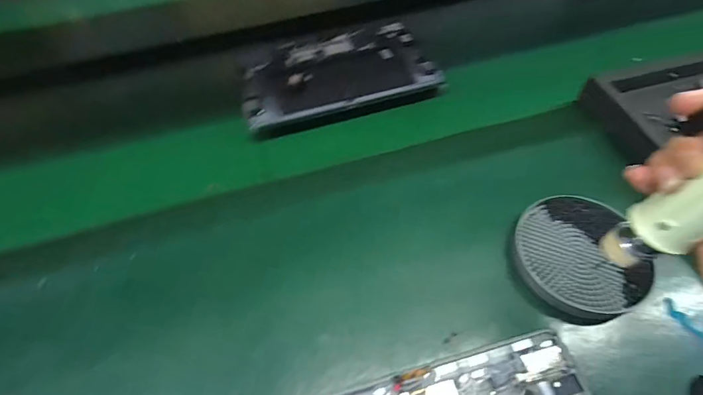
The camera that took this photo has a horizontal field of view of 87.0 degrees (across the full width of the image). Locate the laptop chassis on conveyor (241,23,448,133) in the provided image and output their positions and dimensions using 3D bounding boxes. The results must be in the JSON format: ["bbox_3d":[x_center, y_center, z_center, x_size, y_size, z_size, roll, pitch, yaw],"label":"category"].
[{"bbox_3d":[-0.021,-0.165,0.501,0.246,0.031,0.155,-18,54,-9],"label":"laptop chassis on conveyor"}]

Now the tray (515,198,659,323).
[{"bbox_3d":[0.203,0.054,0.338,0.102,0.025,0.112,-2,54,3],"label":"tray"}]

